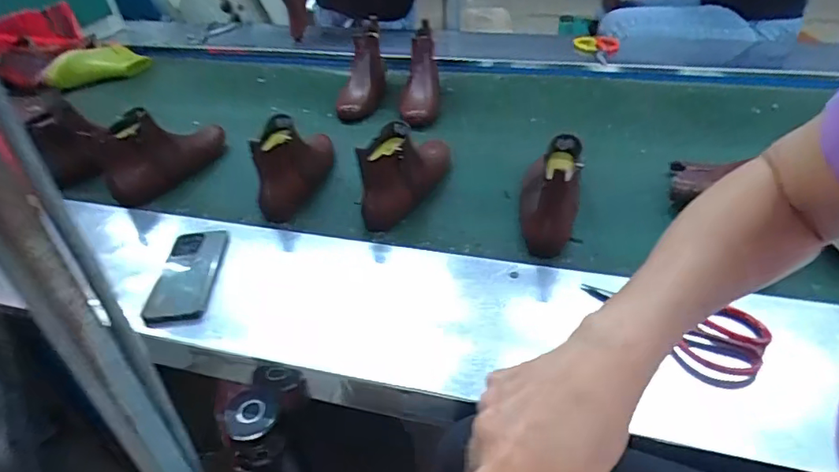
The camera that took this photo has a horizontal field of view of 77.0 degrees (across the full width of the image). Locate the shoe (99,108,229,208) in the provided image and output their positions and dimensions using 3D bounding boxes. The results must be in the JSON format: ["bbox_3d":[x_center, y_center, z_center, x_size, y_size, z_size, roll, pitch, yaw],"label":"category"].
[{"bbox_3d":[-0.458,-0.171,0.959,0.083,0.124,0.248,25,46,31],"label":"shoe"}]

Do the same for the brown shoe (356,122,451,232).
[{"bbox_3d":[-0.019,-0.125,0.880,0.075,0.134,0.257,13,41,20],"label":"brown shoe"}]

